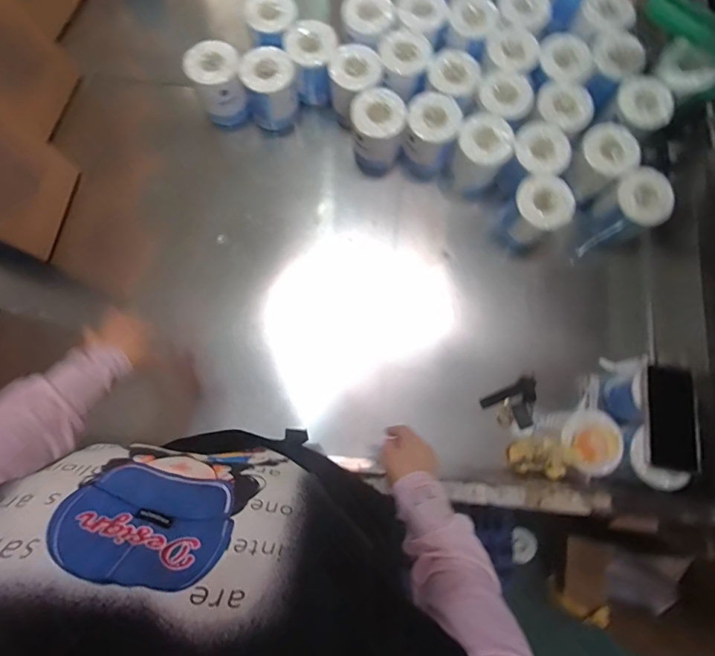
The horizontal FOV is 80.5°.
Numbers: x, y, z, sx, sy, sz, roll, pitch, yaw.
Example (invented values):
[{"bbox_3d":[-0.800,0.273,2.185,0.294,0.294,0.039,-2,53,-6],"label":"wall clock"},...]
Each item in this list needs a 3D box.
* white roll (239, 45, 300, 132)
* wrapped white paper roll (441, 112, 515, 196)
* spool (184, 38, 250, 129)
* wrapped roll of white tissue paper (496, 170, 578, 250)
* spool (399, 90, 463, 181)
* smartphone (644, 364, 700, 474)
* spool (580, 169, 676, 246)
[{"bbox_3d":[-0.175,-0.483,0.860,0.099,0.138,0.095,0,79,-1],"label":"white roll"},{"bbox_3d":[0.237,-0.334,0.831,0.097,0.122,0.110,24,80,4],"label":"wrapped white paper roll"},{"bbox_3d":[-0.276,-0.487,0.856,0.100,0.128,0.110,-24,81,-6],"label":"spool"},{"bbox_3d":[0.337,-0.221,0.809,0.100,0.127,0.092,41,81,6],"label":"wrapped roll of white tissue paper"},{"bbox_3d":[0.138,-0.372,0.835,0.101,0.128,0.113,27,80,4],"label":"spool"},{"bbox_3d":[0.512,0.144,0.687,0.091,0.014,0.166,11,75,-4],"label":"smartphone"},{"bbox_3d":[0.513,-0.221,0.815,0.101,0.137,0.105,-34,82,-7],"label":"spool"}]

